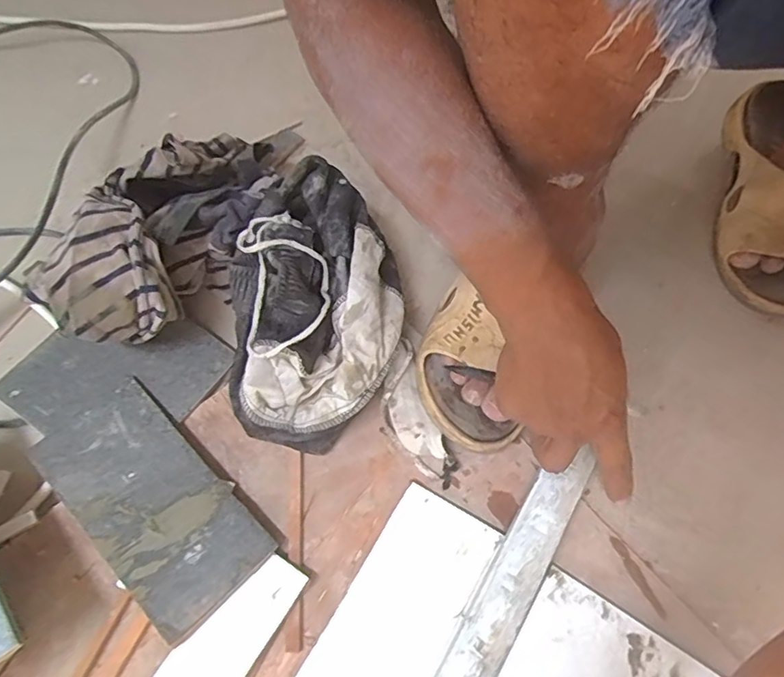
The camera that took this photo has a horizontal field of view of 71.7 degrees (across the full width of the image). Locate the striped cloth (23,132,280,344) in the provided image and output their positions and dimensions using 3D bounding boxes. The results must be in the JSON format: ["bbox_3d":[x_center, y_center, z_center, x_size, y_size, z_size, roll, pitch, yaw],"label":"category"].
[{"bbox_3d":[-0.200,-0.095,0.495,0.122,0.120,0.260,22,52,11],"label":"striped cloth"}]

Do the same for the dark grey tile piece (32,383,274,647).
[{"bbox_3d":[-0.190,0.124,0.426,0.195,0.005,0.096,42,69,17],"label":"dark grey tile piece"}]

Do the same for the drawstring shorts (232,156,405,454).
[{"bbox_3d":[-0.064,-0.023,0.462,0.141,0.118,0.216,-3,64,-1],"label":"drawstring shorts"}]

